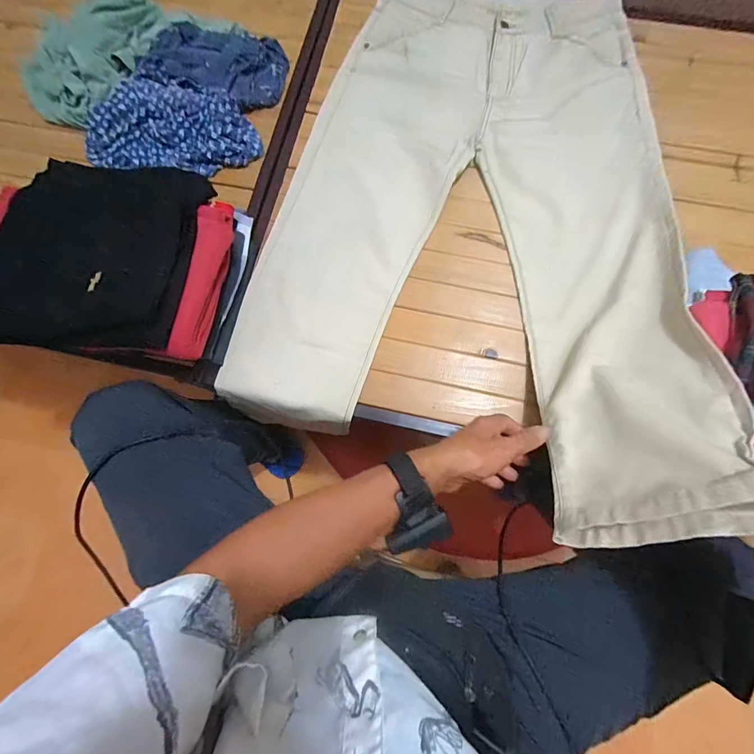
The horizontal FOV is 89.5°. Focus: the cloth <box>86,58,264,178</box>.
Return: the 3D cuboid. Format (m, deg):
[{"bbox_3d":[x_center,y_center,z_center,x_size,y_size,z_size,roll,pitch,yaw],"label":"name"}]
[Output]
[{"bbox_3d":[-0.327,-0.400,0.615,0.279,0.039,0.189,19,78,6],"label":"cloth"}]

